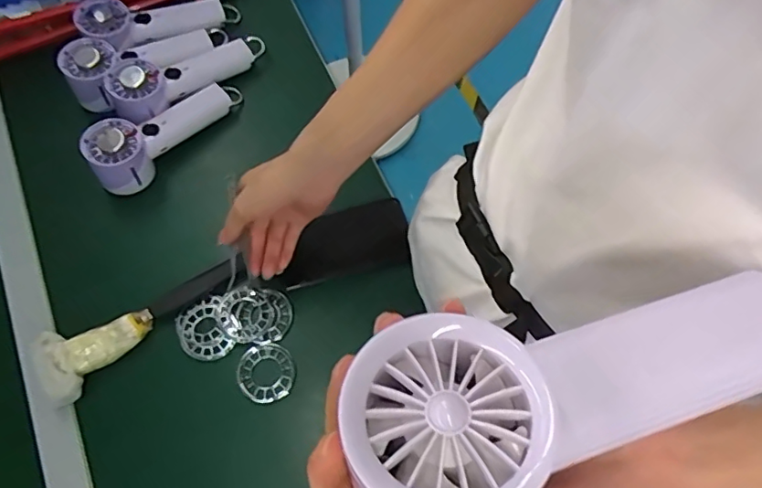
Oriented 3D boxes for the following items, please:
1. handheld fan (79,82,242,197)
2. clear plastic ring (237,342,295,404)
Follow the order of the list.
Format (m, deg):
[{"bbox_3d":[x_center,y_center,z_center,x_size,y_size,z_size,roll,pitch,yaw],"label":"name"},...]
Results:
[{"bbox_3d":[-0.257,-0.141,0.670,0.065,0.069,0.205,41,62,14],"label":"handheld fan"},{"bbox_3d":[-0.118,0.132,0.569,0.056,0.010,0.060,0,69,0],"label":"clear plastic ring"}]

